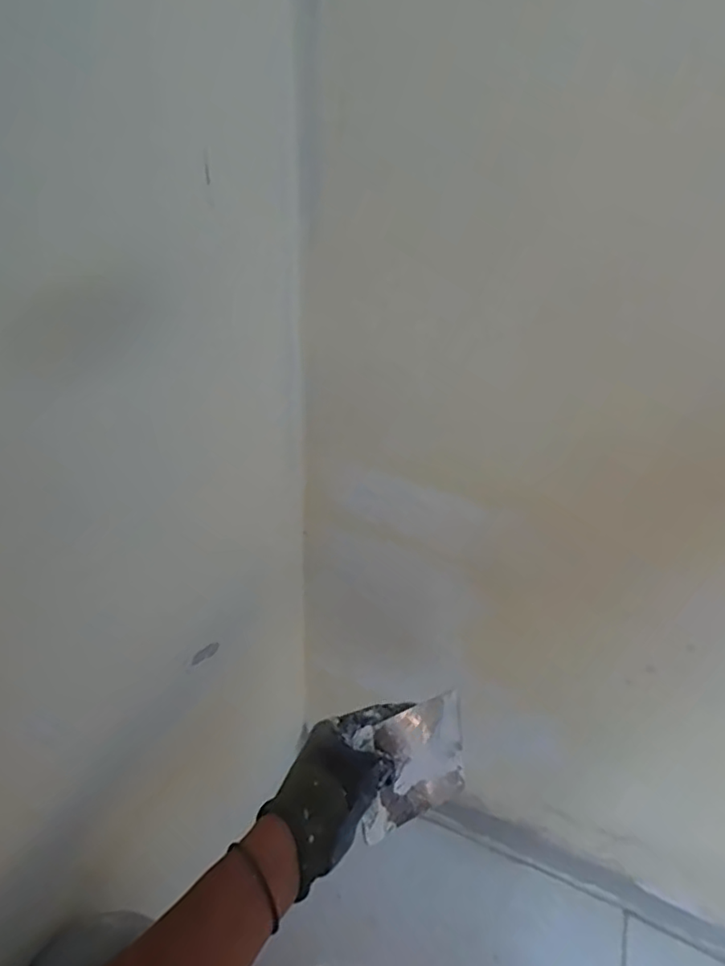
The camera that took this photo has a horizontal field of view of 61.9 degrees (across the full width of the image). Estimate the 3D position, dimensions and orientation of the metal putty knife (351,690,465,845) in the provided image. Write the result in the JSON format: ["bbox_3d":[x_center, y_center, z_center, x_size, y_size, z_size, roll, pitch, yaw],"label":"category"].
[{"bbox_3d":[0.045,0.252,0.534,0.104,0.115,0.007,-15,20,-24],"label":"metal putty knife"}]

